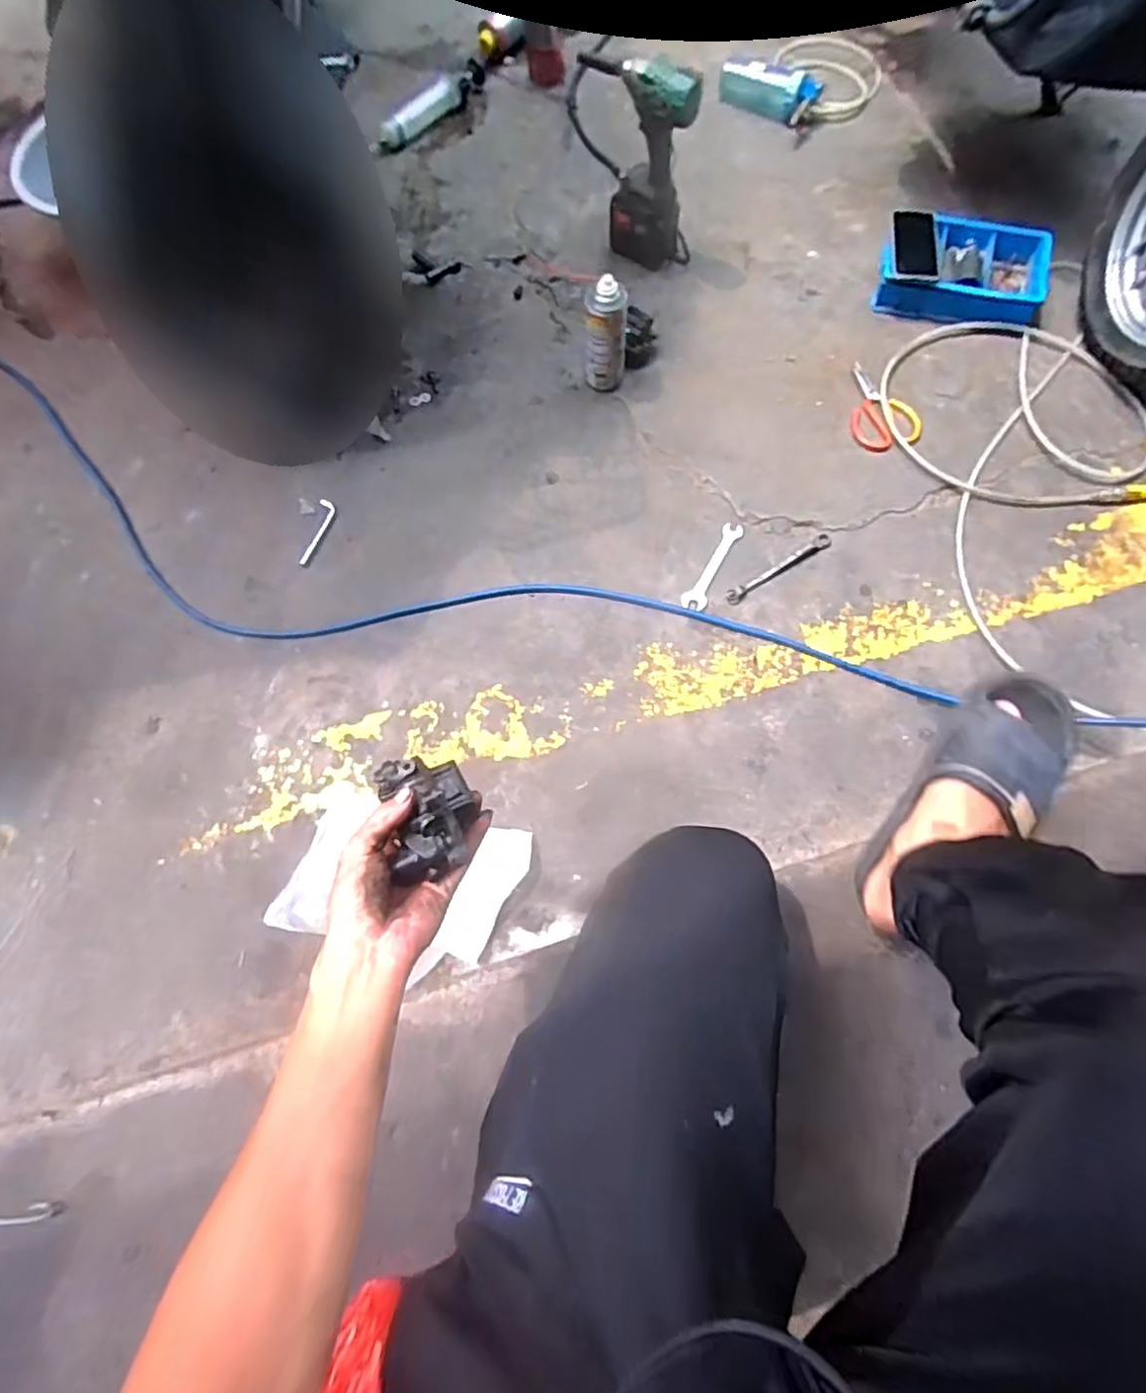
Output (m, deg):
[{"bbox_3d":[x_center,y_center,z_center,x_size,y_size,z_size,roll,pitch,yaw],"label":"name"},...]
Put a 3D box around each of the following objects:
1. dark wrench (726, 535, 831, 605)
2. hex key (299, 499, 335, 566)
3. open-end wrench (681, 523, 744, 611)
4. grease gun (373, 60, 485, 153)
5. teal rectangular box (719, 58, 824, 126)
[{"bbox_3d":[0.319,-0.198,1.011,0.192,0.013,0.023,-31,75,-9],"label":"dark wrench"},{"bbox_3d":[-0.417,-0.266,1.068,0.028,0.004,0.119,16,74,5],"label":"hex key"},{"bbox_3d":[0.219,-0.201,1.021,0.037,0.005,0.163,29,75,9],"label":"open-end wrench"},{"bbox_3d":[-0.279,-1.171,1.297,0.051,0.057,0.284,41,79,12],"label":"grease gun"},{"bbox_3d":[0.381,-1.176,1.273,0.197,0.068,0.081,19,75,7],"label":"teal rectangular box"}]

